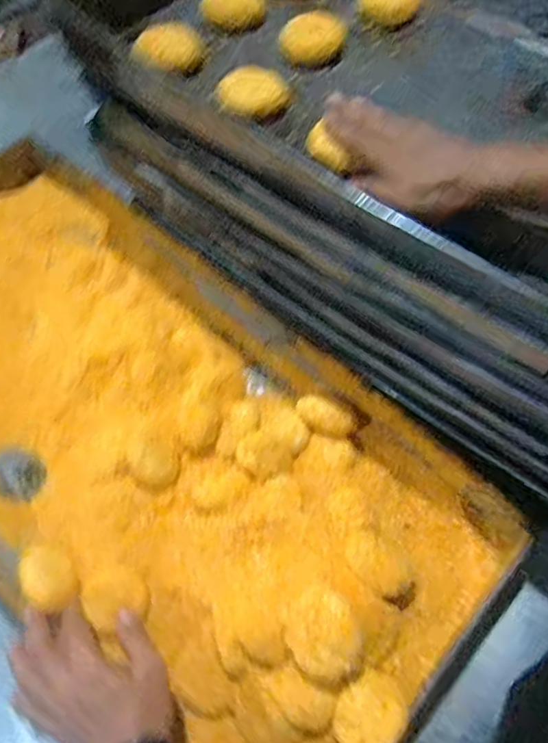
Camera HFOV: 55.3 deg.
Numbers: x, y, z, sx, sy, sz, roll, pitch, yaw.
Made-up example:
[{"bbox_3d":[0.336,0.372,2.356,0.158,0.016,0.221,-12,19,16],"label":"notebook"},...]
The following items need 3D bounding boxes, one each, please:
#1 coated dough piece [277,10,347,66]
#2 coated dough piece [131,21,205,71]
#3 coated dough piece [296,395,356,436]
[{"bbox_3d":[0.040,-0.349,0.547,0.067,0.028,0.048,6,63,6],"label":"coated dough piece"},{"bbox_3d":[-0.107,-0.337,0.543,0.064,0.026,0.044,18,65,12],"label":"coated dough piece"},{"bbox_3d":[0.053,0.049,0.551,0.062,0.028,0.027,31,68,18],"label":"coated dough piece"}]

